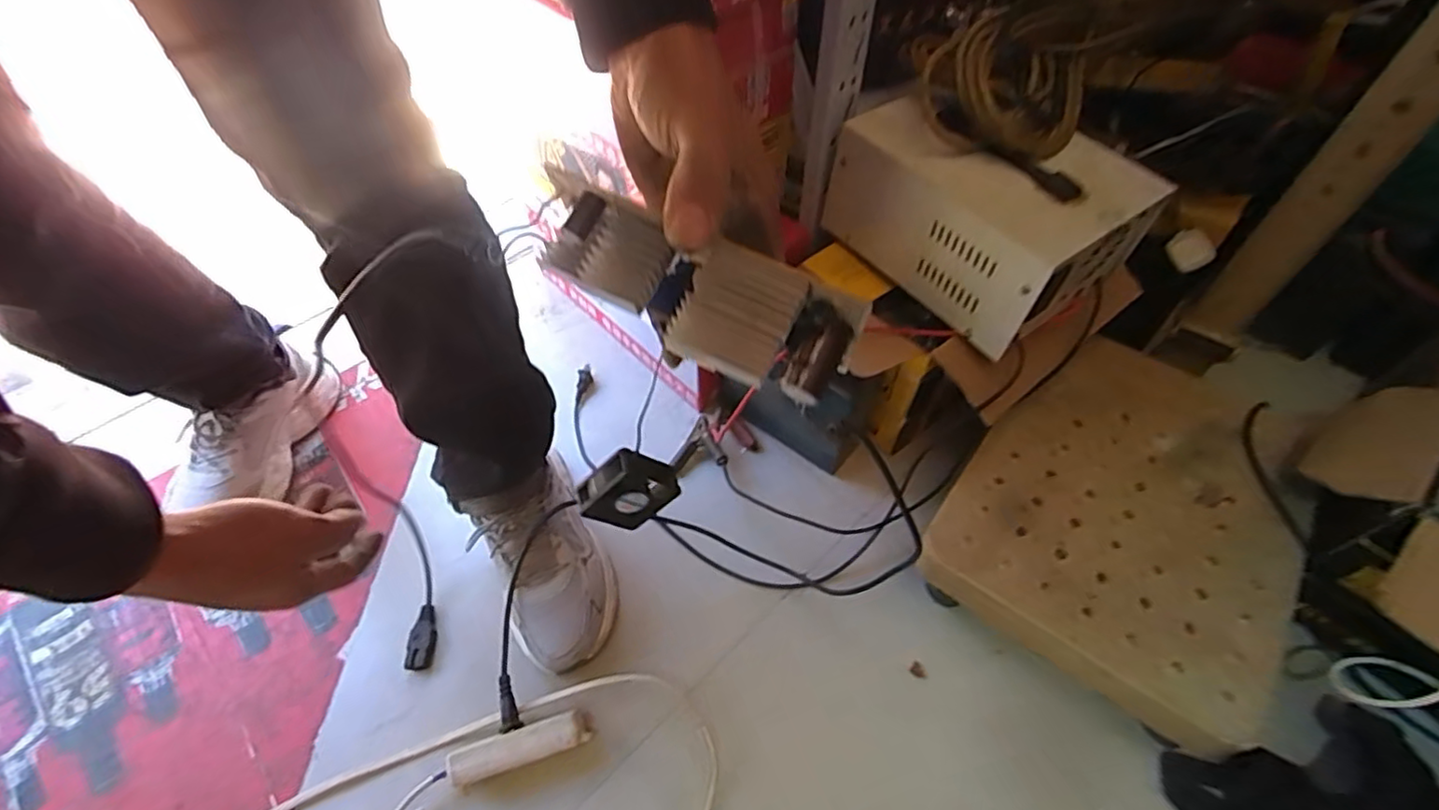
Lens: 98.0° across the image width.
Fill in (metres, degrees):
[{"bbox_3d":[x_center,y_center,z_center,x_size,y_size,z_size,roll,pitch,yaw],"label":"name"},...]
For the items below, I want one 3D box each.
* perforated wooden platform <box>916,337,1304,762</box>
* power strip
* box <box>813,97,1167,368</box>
[{"bbox_3d":[0.437,0.106,0.673,0.305,0.074,0.425,30,59,21],"label":"perforated wooden platform"},{"bbox_3d":[-0.184,0.319,0.583,0.123,0.044,0.031,-15,54,-10],"label":"power strip"},{"bbox_3d":[0.282,-0.217,0.680,0.207,0.140,0.272,-32,59,-21],"label":"box"}]

